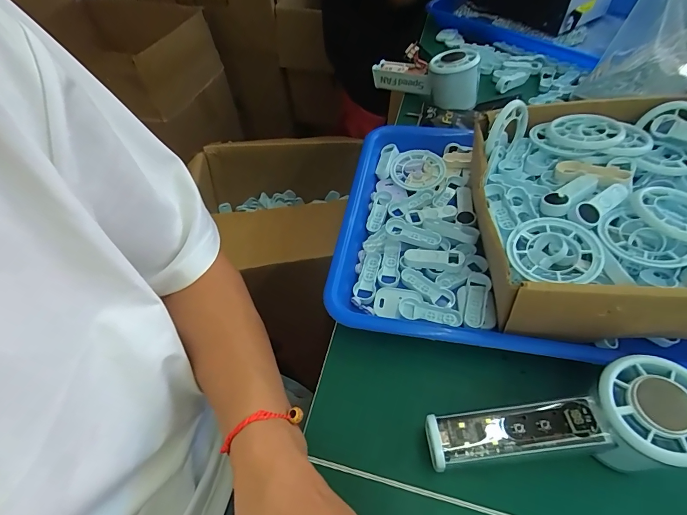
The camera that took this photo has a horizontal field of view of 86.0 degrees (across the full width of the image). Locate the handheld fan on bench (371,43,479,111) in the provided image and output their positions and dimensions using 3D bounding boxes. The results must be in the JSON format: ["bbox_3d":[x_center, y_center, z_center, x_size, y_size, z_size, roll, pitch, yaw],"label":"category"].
[{"bbox_3d":[0.094,-0.227,0.475,0.070,0.076,0.158,-40,46,-23],"label":"handheld fan on bench"}]

